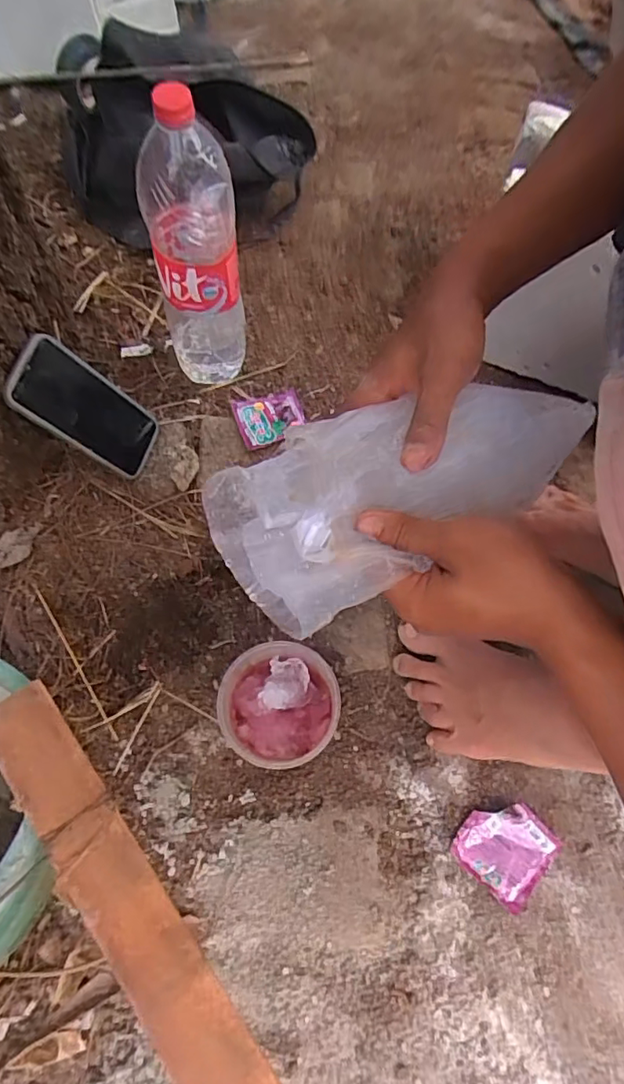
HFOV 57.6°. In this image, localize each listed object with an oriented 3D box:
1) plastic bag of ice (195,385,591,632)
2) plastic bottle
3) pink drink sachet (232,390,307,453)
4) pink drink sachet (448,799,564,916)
[{"bbox_3d":[0.067,-0.041,0.340,0.251,0.060,0.106,-21,65,-18],"label":"plastic bag of ice"},{"bbox_3d":[-0.120,-0.288,0.593,0.085,0.322,0.095,-16,64,-9],"label":"plastic bottle"},{"bbox_3d":[-0.050,-0.150,0.679,0.081,0.010,0.086,-16,56,-10],"label":"pink drink sachet"},{"bbox_3d":[0.167,0.262,0.489,0.073,0.008,0.073,41,70,18],"label":"pink drink sachet"}]

